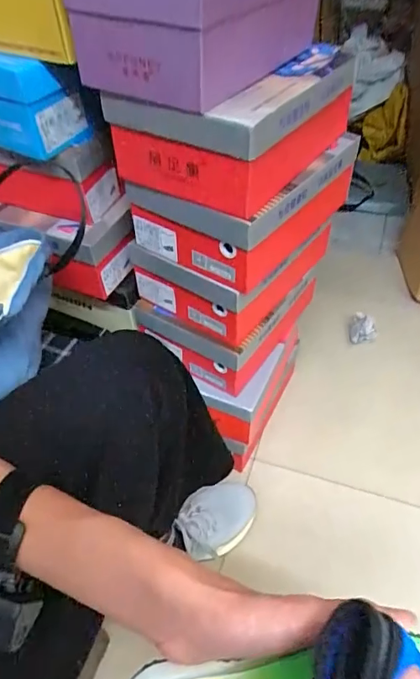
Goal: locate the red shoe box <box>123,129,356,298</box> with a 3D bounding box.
[{"bbox_3d":[0.054,-0.218,0.699,0.205,0.119,0.273,31,54,26],"label":"red shoe box"}]

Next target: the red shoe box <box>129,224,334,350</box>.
[{"bbox_3d":[0.037,-0.130,0.778,0.212,0.111,0.250,31,54,26],"label":"red shoe box"}]

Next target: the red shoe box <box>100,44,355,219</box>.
[{"bbox_3d":[0.032,-0.296,0.624,0.215,0.122,0.282,28,52,24],"label":"red shoe box"}]

